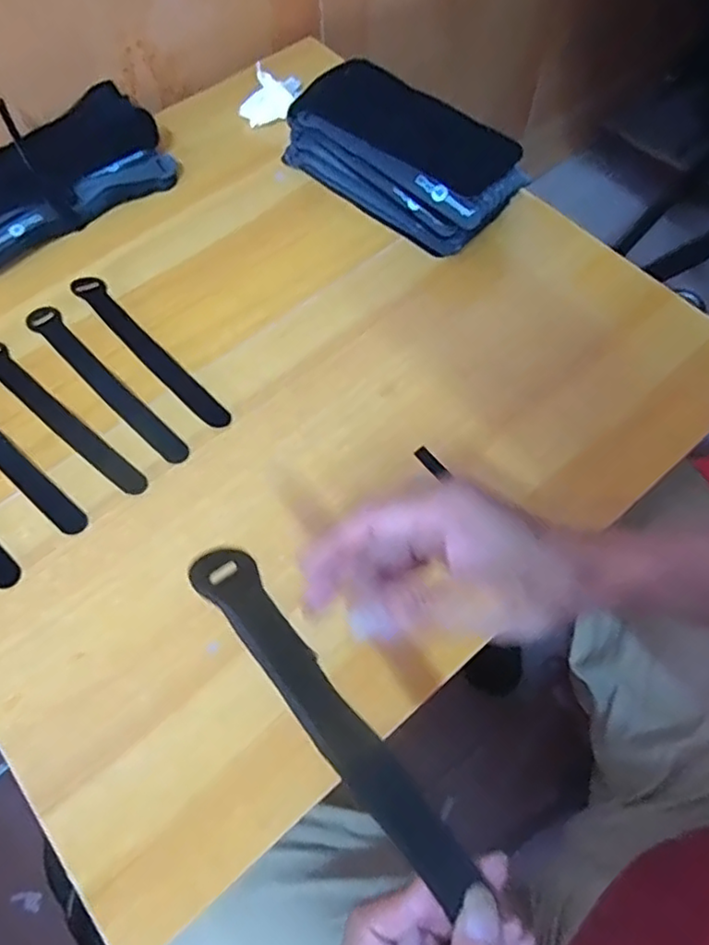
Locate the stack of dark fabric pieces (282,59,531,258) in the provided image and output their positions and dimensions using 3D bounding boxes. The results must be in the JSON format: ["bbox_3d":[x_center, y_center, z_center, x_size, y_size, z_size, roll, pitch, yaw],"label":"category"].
[{"bbox_3d":[0.043,-0.277,0.549,0.210,0.066,0.087,38,71,18],"label":"stack of dark fabric pieces"}]

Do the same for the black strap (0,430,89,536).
[{"bbox_3d":[-0.266,-0.019,0.469,0.194,0.006,0.024,37,70,18],"label":"black strap"}]

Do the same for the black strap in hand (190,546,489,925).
[{"bbox_3d":[-0.009,0.105,0.269,0.024,0.008,0.175,-37,85,-22],"label":"black strap in hand"}]

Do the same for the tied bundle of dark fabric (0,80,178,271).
[{"bbox_3d":[-0.271,-0.264,0.556,0.213,0.053,0.097,-32,67,-13],"label":"tied bundle of dark fabric"}]

